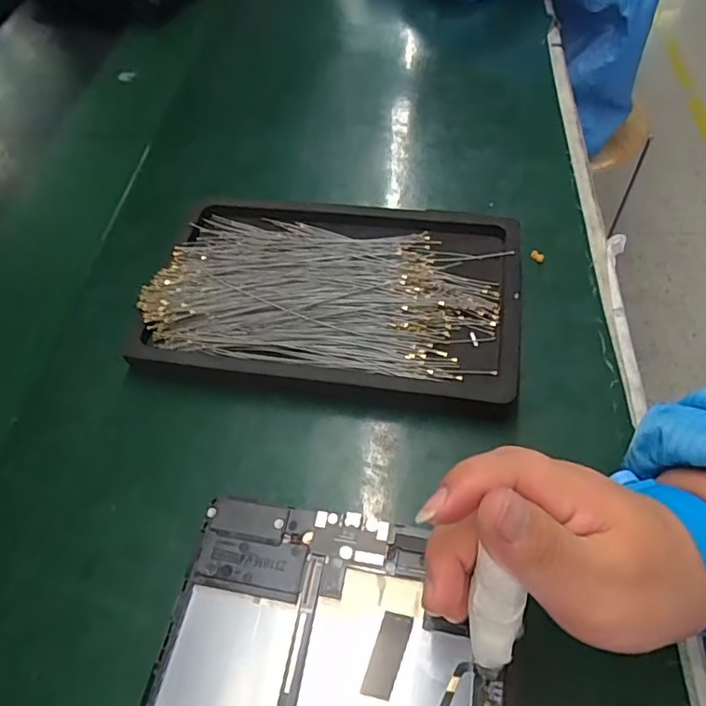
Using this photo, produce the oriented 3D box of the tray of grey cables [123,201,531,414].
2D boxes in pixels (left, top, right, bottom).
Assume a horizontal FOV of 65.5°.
[{"bbox_3d":[-0.014,-0.040,0.367,0.237,0.022,0.157,8,56,8],"label":"tray of grey cables"}]

